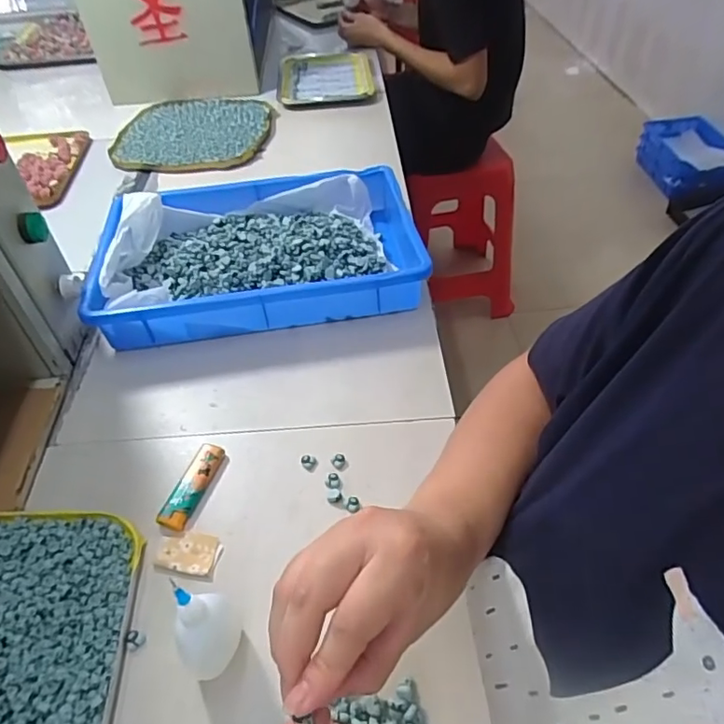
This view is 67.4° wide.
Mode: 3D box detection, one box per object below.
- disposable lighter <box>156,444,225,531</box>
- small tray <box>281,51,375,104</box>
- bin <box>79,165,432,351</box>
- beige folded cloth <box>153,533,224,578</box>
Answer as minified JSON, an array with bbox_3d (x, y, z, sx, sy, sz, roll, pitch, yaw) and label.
[{"bbox_3d":[-0.143,0.104,0.460,0.024,0.008,0.078,14,48,16],"label":"disposable lighter"},{"bbox_3d":[-0.075,-0.583,1.094,0.179,0.023,0.262,-2,45,-3],"label":"small tray"},{"bbox_3d":[-0.119,-0.131,0.645,0.358,0.063,0.240,-7,46,-4],"label":"bin"},{"bbox_3d":[-0.135,0.148,0.423,0.049,0.004,0.032,7,47,10],"label":"beige folded cloth"}]

